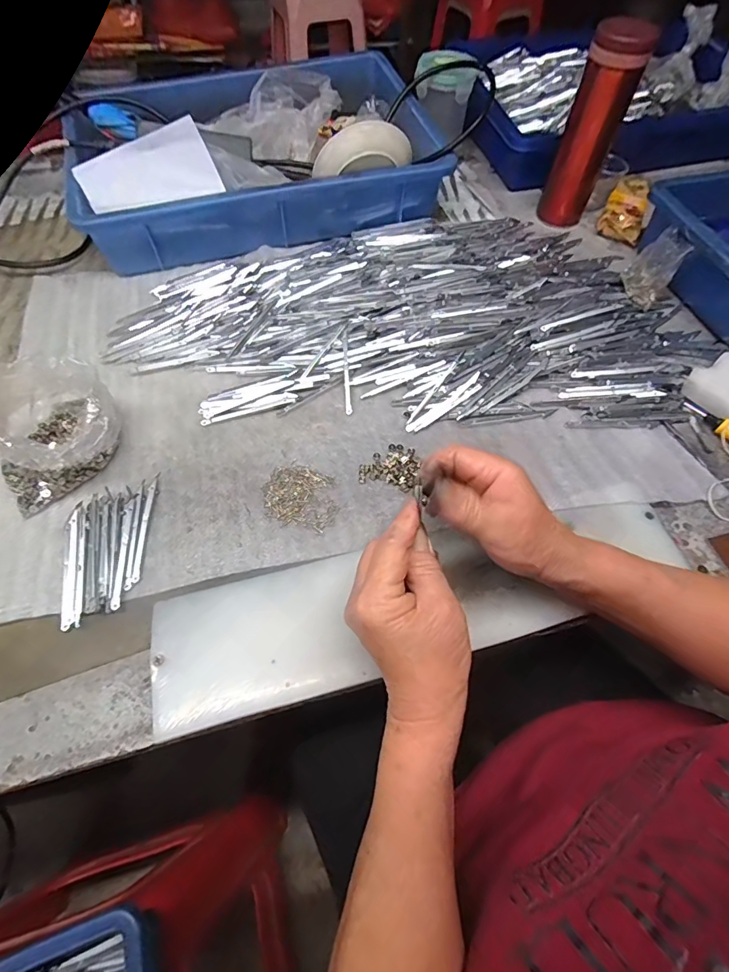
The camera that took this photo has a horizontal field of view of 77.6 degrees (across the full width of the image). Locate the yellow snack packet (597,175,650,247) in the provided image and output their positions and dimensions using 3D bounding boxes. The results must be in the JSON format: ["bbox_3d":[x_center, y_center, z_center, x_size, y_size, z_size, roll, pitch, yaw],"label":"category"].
[{"bbox_3d":[0.346,-0.365,0.599,0.054,0.034,0.115,23,63,10],"label":"yellow snack packet"}]

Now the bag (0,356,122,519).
[{"bbox_3d":[-0.264,-0.052,0.381,0.103,0.071,0.097,-30,66,-17],"label":"bag"}]

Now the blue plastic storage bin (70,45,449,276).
[{"bbox_3d":[-0.128,-0.414,0.557,0.423,0.105,0.255,-18,63,-12],"label":"blue plastic storage bin"}]

